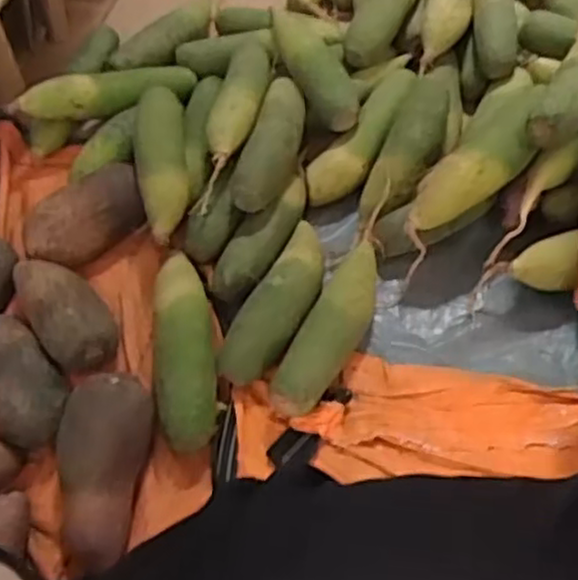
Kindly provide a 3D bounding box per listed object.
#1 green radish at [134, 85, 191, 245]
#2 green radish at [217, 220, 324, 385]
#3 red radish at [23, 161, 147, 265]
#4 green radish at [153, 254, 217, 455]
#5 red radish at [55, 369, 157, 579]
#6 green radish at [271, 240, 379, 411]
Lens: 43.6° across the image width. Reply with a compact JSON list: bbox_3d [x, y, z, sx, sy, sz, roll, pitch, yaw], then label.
[{"bbox_3d":[-0.136,-0.138,0.791,0.057,0.065,0.211,-10,57,-6],"label":"green radish"},{"bbox_3d":[-0.005,0.009,0.736,0.059,0.049,0.200,23,60,15],"label":"green radish"},{"bbox_3d":[-0.218,-0.078,0.785,0.137,0.068,0.068,-34,62,-20],"label":"red radish"},{"bbox_3d":[-0.102,0.051,0.705,0.055,0.061,0.201,-6,57,-3],"label":"green radish"},{"bbox_3d":[-0.165,0.154,0.623,0.078,0.076,0.156,4,57,3],"label":"red radish"},{"bbox_3d":[0.048,0.038,0.723,0.051,0.049,0.208,23,60,15],"label":"green radish"}]

